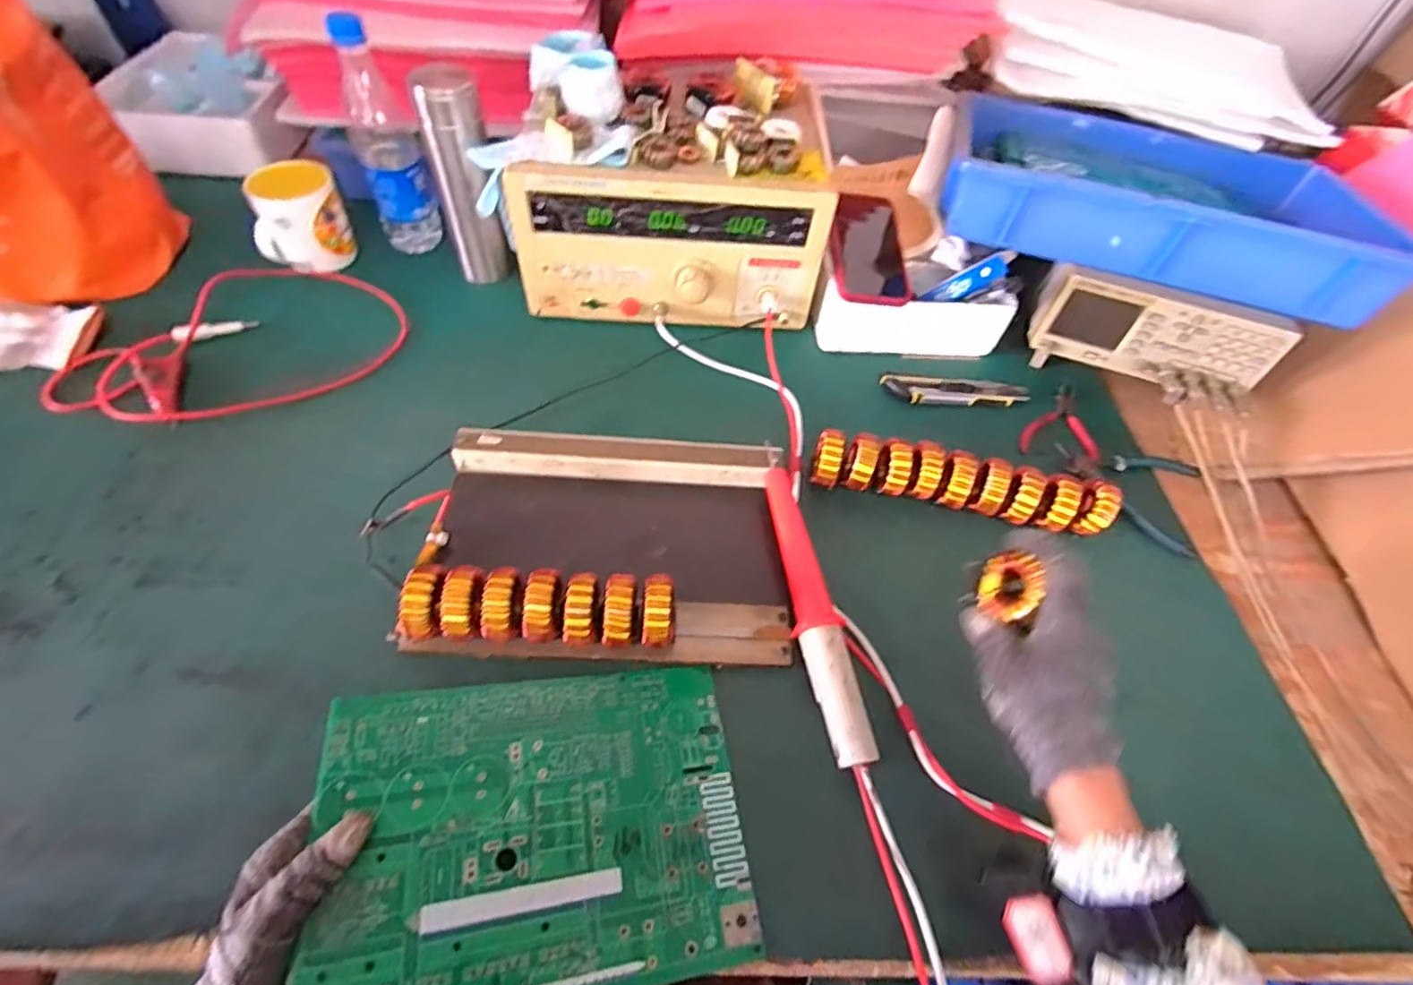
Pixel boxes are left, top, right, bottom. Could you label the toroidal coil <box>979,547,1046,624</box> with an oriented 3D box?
[{"bbox_3d":[0.210,0.066,0.407,0.021,0.038,0.043,31,69,-29],"label":"toroidal coil"}]

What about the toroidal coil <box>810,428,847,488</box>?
[{"bbox_3d":[0.114,-0.030,0.561,0.026,0.045,0.045,17,55,6],"label":"toroidal coil"}]

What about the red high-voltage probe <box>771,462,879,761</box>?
[{"bbox_3d":[0.084,0.089,0.483,0.031,0.027,0.244,-7,56,-10],"label":"red high-voltage probe"}]

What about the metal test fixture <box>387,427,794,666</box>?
[{"bbox_3d":[-0.080,0.032,0.494,0.297,0.050,0.197,3,55,-4],"label":"metal test fixture"}]

